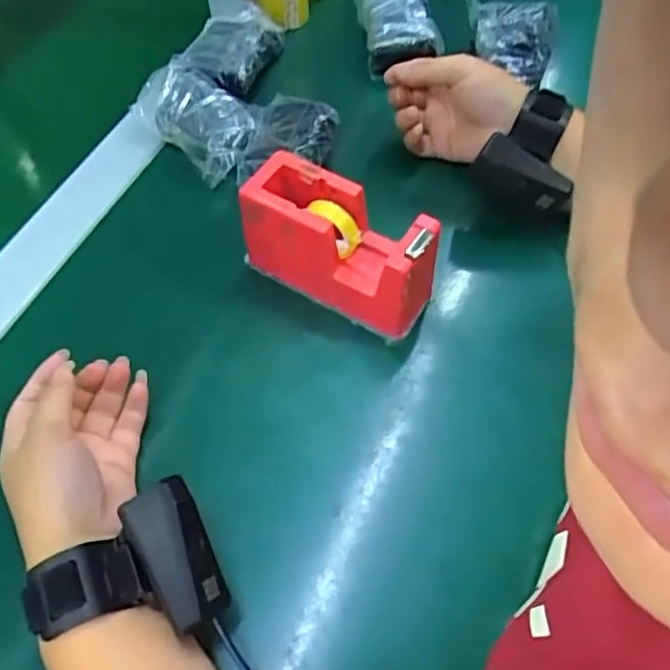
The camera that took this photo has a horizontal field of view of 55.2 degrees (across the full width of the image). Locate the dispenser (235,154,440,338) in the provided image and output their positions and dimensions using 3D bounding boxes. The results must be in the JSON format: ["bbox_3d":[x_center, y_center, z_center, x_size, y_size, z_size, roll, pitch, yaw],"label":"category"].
[{"bbox_3d":[0.005,-0.055,0.435,0.136,0.090,0.049,28,62,19],"label":"dispenser"}]

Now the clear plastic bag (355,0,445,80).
[{"bbox_3d":[0.055,-0.284,0.569,0.064,0.048,0.084,-9,57,-3],"label":"clear plastic bag"}]

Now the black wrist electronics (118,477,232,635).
[{"bbox_3d":[-0.076,0.106,0.312,0.032,0.019,0.069,-25,82,-13],"label":"black wrist electronics"}]

